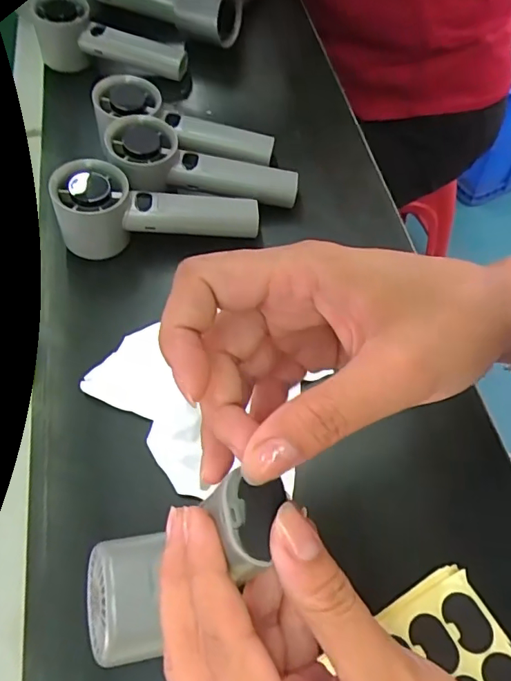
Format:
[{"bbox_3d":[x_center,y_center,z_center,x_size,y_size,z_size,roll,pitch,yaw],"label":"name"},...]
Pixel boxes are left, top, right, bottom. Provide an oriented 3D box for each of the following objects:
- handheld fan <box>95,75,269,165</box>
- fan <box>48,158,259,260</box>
[{"bbox_3d":[-0.062,-0.183,0.442,0.152,0.029,0.047,17,60,-10],"label":"handheld fan"},{"bbox_3d":[-0.077,-0.101,0.407,0.154,0.056,0.044,0,59,-10],"label":"fan"}]

